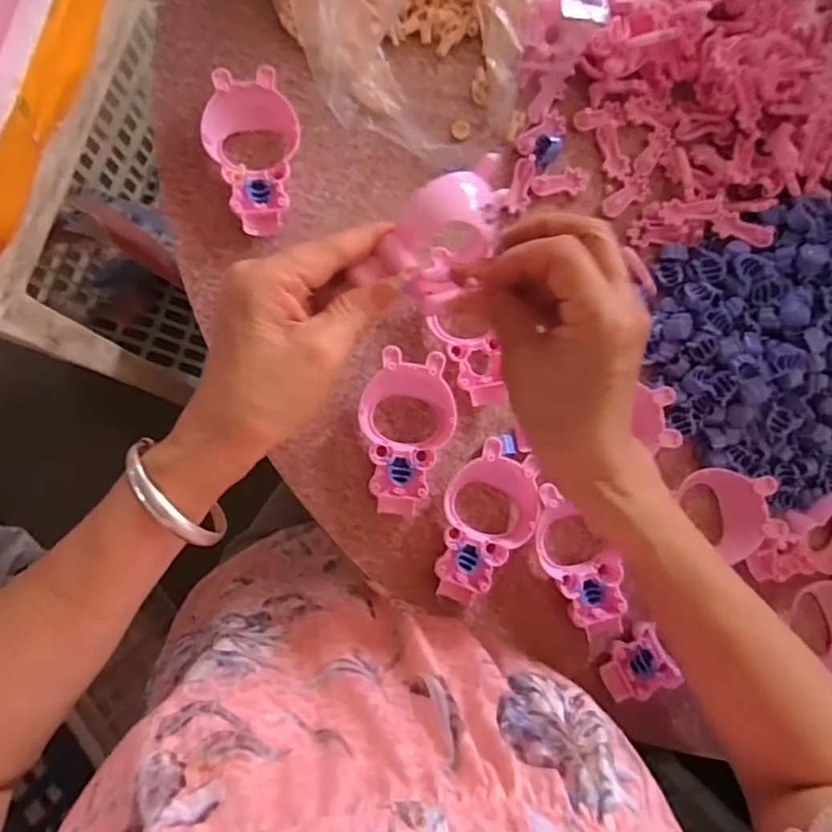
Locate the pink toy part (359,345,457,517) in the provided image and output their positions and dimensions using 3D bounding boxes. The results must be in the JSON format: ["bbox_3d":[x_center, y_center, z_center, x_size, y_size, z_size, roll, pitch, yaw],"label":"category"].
[{"bbox_3d":[-0.007,0.011,0.370,0.058,0.026,0.102,6,85,-4],"label":"pink toy part"}]

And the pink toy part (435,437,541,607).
[{"bbox_3d":[0.044,0.070,0.371,0.057,0.027,0.101,19,84,-3],"label":"pink toy part"}]

